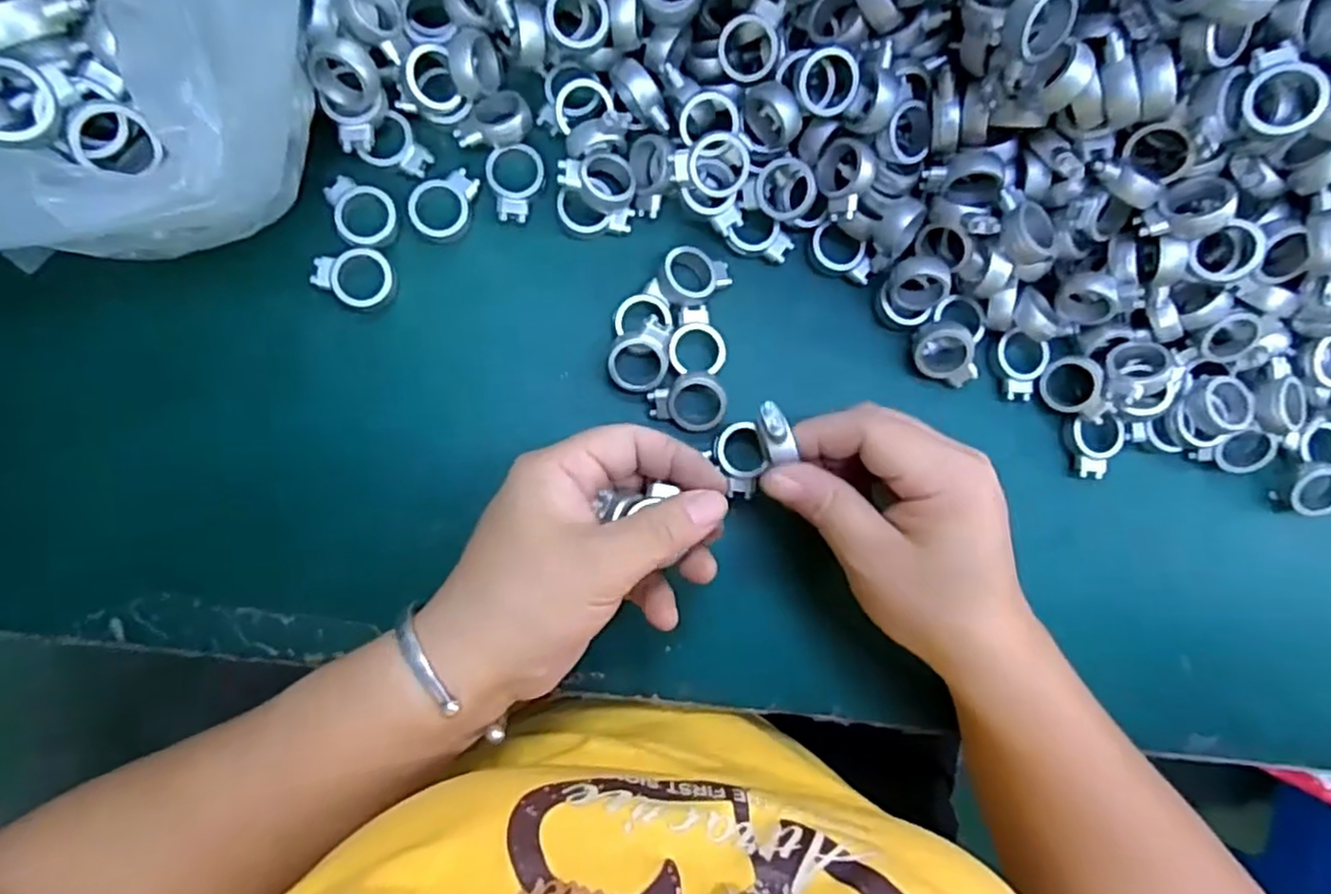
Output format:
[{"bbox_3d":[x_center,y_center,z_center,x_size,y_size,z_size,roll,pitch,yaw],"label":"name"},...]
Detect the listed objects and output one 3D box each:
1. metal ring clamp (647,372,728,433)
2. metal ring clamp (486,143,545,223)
[{"bbox_3d":[0.010,-0.019,0.319,0.034,0.007,0.026,-6,88,-5],"label":"metal ring clamp"},{"bbox_3d":[-0.066,-0.117,0.319,0.025,0.004,0.032,0,87,-5],"label":"metal ring clamp"}]

